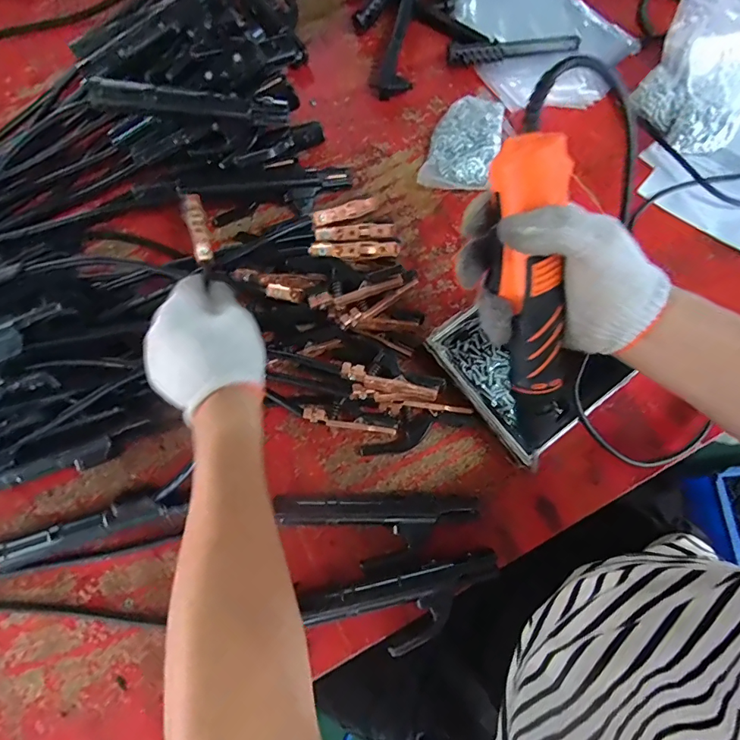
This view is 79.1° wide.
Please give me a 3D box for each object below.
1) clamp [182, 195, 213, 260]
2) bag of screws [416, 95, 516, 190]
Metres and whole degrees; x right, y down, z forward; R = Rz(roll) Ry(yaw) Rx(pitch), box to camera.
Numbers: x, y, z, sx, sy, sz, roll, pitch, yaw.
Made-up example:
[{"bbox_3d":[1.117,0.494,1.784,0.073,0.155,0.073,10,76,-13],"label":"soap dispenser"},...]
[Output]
[{"bbox_3d":[-0.177,-0.146,0.459,0.020,0.013,0.090,-17,70,-5],"label":"clamp"},{"bbox_3d":[0.120,-0.279,0.556,0.086,0.030,0.139,20,74,5],"label":"bag of screws"}]

